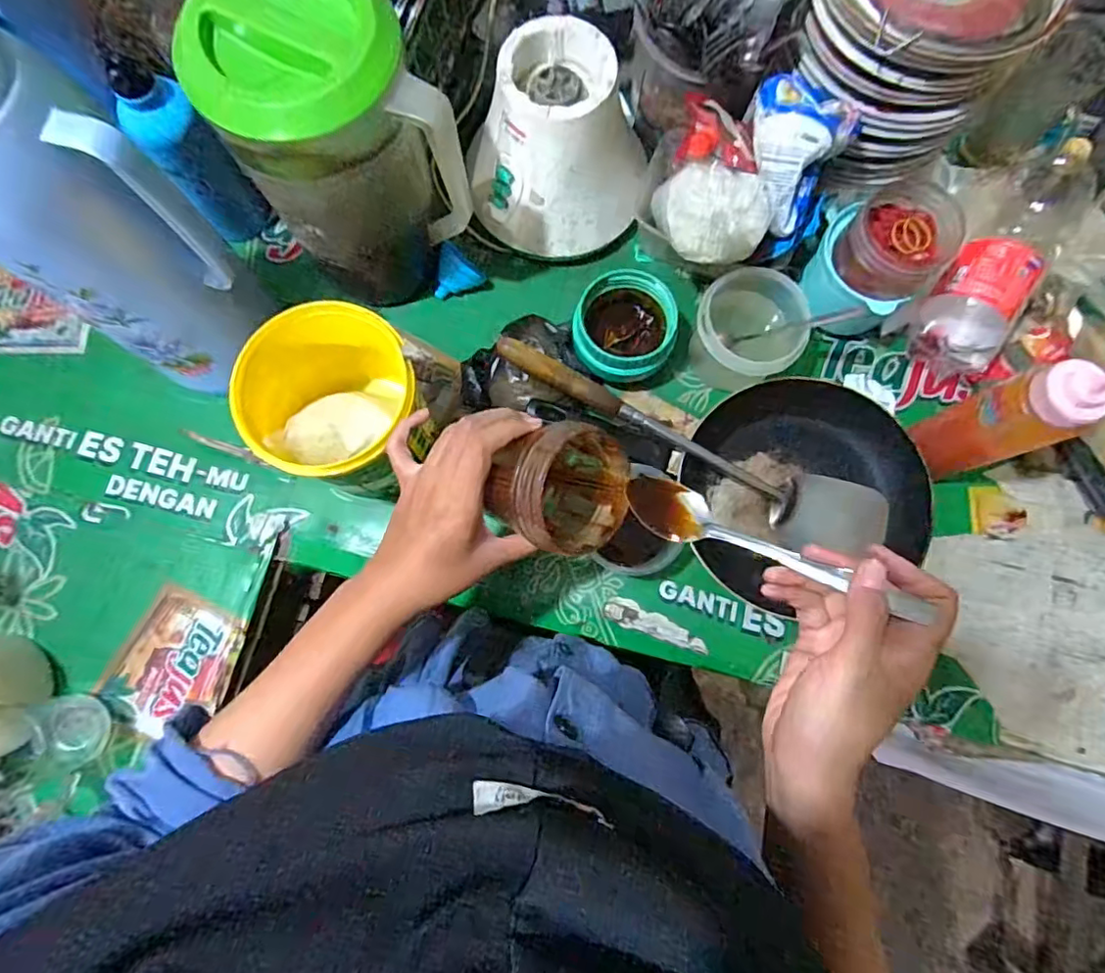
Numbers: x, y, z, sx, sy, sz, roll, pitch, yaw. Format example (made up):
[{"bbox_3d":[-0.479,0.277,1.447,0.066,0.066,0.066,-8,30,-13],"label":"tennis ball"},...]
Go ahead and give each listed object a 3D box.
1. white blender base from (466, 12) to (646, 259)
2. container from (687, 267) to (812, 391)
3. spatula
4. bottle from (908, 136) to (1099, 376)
[{"bbox_3d":[0.010,-0.331,0.565,0.164,0.129,0.149,-40,84,-9],"label":"white blender base"},{"bbox_3d":[0.189,-0.152,0.574,0.097,0.084,0.099,0,80,-1],"label":"container"},{"bbox_3d":[0.135,-0.028,0.555,0.405,0.065,0.078,19,80,2],"label":"spatula"},{"bbox_3d":[0.469,-0.242,0.596,0.085,0.095,0.247,34,81,5],"label":"bottle"}]

